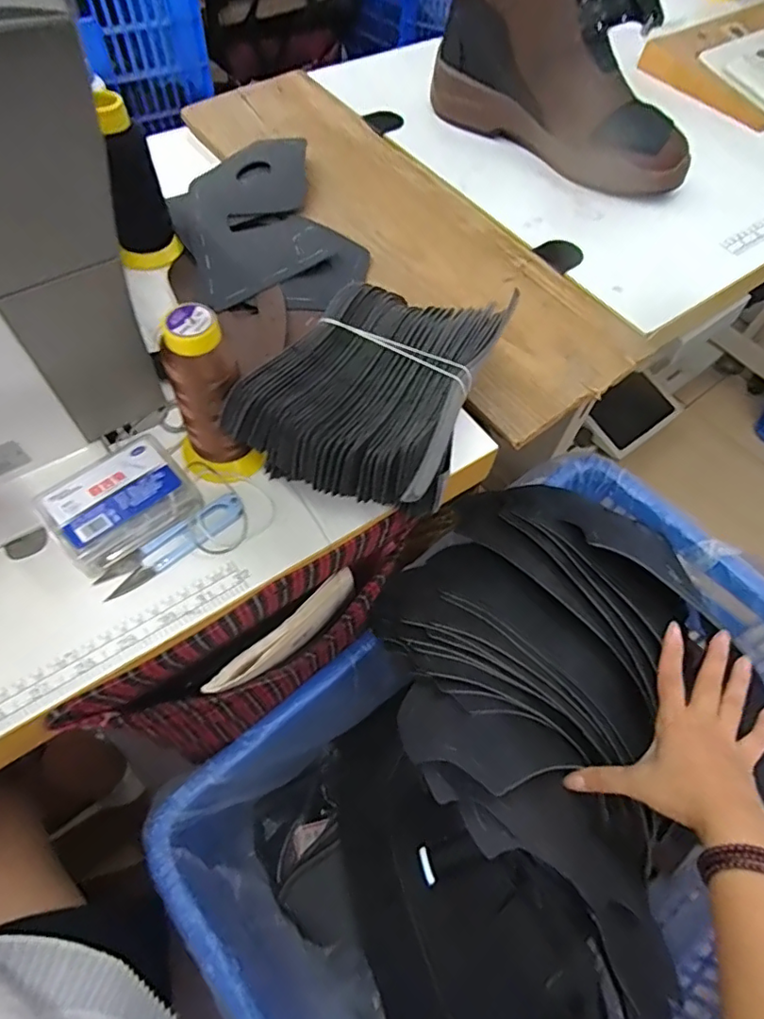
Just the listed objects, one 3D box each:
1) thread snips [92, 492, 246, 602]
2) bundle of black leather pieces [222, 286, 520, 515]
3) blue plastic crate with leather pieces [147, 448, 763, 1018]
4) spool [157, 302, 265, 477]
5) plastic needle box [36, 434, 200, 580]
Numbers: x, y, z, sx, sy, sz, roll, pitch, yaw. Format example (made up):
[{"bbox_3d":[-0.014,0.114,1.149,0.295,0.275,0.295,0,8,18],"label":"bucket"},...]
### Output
[{"bbox_3d":[-0.136,0.022,0.363,0.101,0.009,0.021,-35,68,-20],"label":"thread snips"},{"bbox_3d":[-0.007,-0.076,0.363,0.127,0.051,0.155,20,61,8],"label":"bundle of black leather pieces"},{"bbox_3d":[0.148,0.246,0.517,0.587,0.276,0.409,-37,69,-21],"label":"blue plastic crate with leather pieces"},{"bbox_3d":[-0.112,-0.069,0.352,0.052,0.118,0.046,41,66,18],"label":"spool"},{"bbox_3d":[-0.170,-0.005,0.360,0.088,0.033,0.059,-38,69,-21],"label":"plastic needle box"}]

